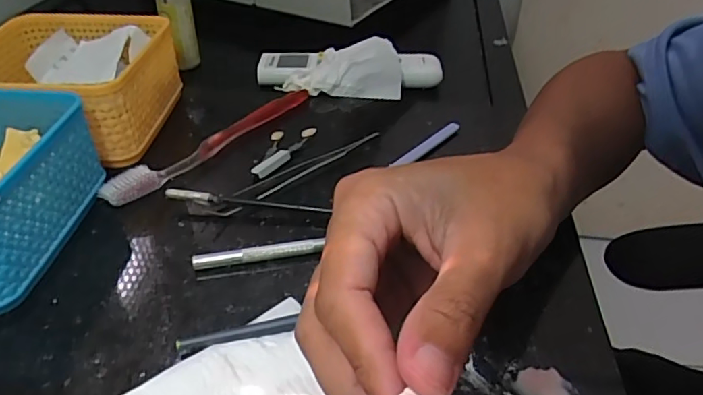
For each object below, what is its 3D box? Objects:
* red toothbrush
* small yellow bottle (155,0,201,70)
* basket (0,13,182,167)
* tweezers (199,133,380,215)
[{"bbox_3d":[-0.097,-0.045,0.407,0.020,0.010,0.191,28,45,30],"label":"red toothbrush"},{"bbox_3d":[-0.175,-0.183,0.537,0.028,0.106,0.037,-28,46,-33],"label":"small yellow bottle"},{"bbox_3d":[-0.216,-0.086,0.410,0.135,0.062,0.134,3,38,1],"label":"basket"},{"bbox_3d":[-0.037,-0.019,0.371,0.138,0.004,0.014,-31,63,-30],"label":"tweezers"}]

